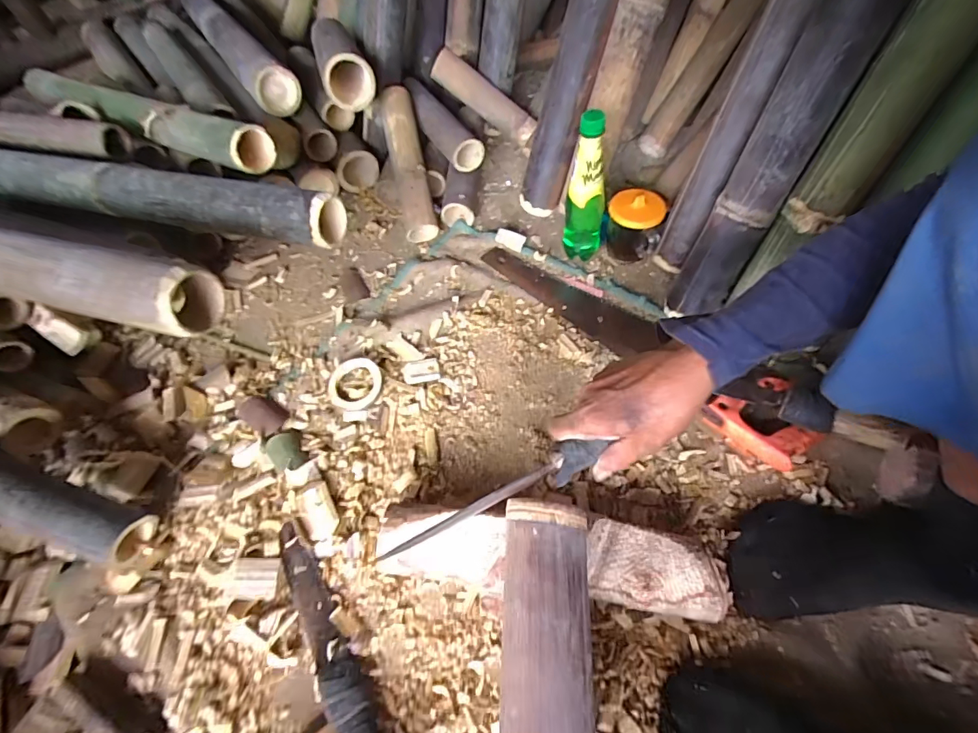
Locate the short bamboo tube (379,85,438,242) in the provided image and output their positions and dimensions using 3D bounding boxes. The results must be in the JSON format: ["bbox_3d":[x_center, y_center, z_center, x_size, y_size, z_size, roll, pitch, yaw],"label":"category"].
[{"bbox_3d":[-0.137,-0.347,0.759,0.056,0.046,0.270,-11,82,-4],"label":"short bamboo tube"}]

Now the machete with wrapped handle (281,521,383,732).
[{"bbox_3d":[-0.162,0.266,0.443,0.036,0.020,0.252,-30,60,-15],"label":"machete with wrapped handle"}]

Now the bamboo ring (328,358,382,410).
[{"bbox_3d":[-0.179,0.021,0.601,0.069,0.017,0.072,-2,57,2],"label":"bamboo ring"}]

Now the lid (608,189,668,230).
[{"bbox_3d":[0.215,-0.232,0.653,0.079,0.022,0.070,11,57,10],"label":"lid"}]

